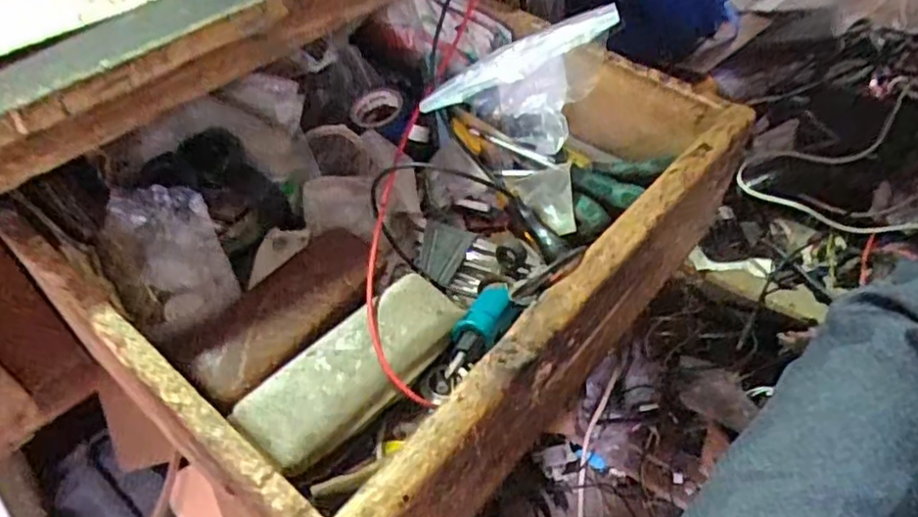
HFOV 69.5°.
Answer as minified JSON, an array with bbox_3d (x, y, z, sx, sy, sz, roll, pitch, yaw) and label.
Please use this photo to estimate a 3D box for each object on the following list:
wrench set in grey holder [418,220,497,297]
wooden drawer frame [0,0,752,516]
[{"bbox_3d":[-0.003,0.000,0.501,0.058,0.015,0.047,24,72,-2],"label":"wrench set in grey holder"},{"bbox_3d":[-0.024,-0.029,0.452,0.312,0.096,0.429,30,52,28],"label":"wooden drawer frame"}]

